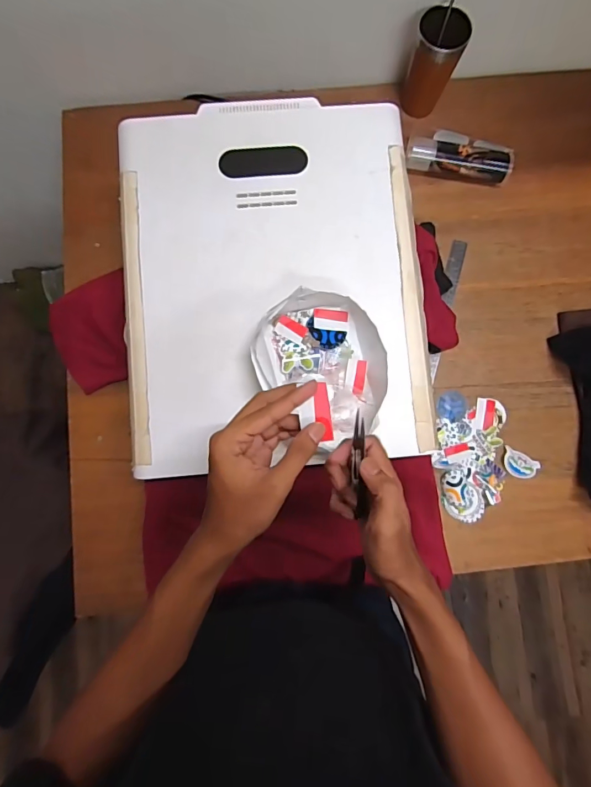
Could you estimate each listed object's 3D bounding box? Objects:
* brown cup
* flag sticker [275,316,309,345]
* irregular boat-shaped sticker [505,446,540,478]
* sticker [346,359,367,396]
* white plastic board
[{"bbox_3d":[0.235,-0.553,0.730,0.077,0.155,0.083,0,82,-2],"label":"brown cup"},{"bbox_3d":[-0.005,-0.083,0.548,0.041,0.005,0.024,28,82,2],"label":"flag sticker"},{"bbox_3d":[0.377,0.120,0.710,0.061,0.004,0.043,23,82,1],"label":"irregular boat-shaped sticker"},{"bbox_3d":[0.079,-0.022,0.553,0.026,0.004,0.045,7,88,-11],"label":"sticker"},{"bbox_3d":[-0.028,-0.159,0.573,0.397,0.013,0.493,-4,84,-2],"label":"white plastic board"}]

